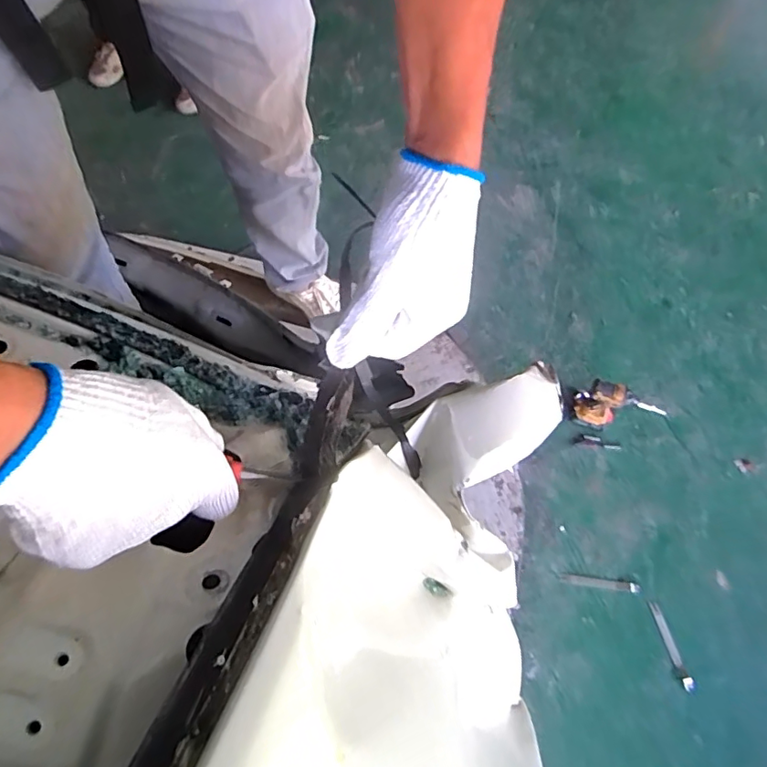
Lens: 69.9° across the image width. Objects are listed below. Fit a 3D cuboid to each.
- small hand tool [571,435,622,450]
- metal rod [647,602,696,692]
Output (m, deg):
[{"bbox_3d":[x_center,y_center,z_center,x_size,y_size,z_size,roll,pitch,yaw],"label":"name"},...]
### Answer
[{"bbox_3d":[0.674,0.184,1.739,0.153,0.015,0.037,9,70,0],"label":"small hand tool"},{"bbox_3d":[0.816,0.744,1.553,0.034,0.021,0.235,-14,71,-8],"label":"metal rod"}]

